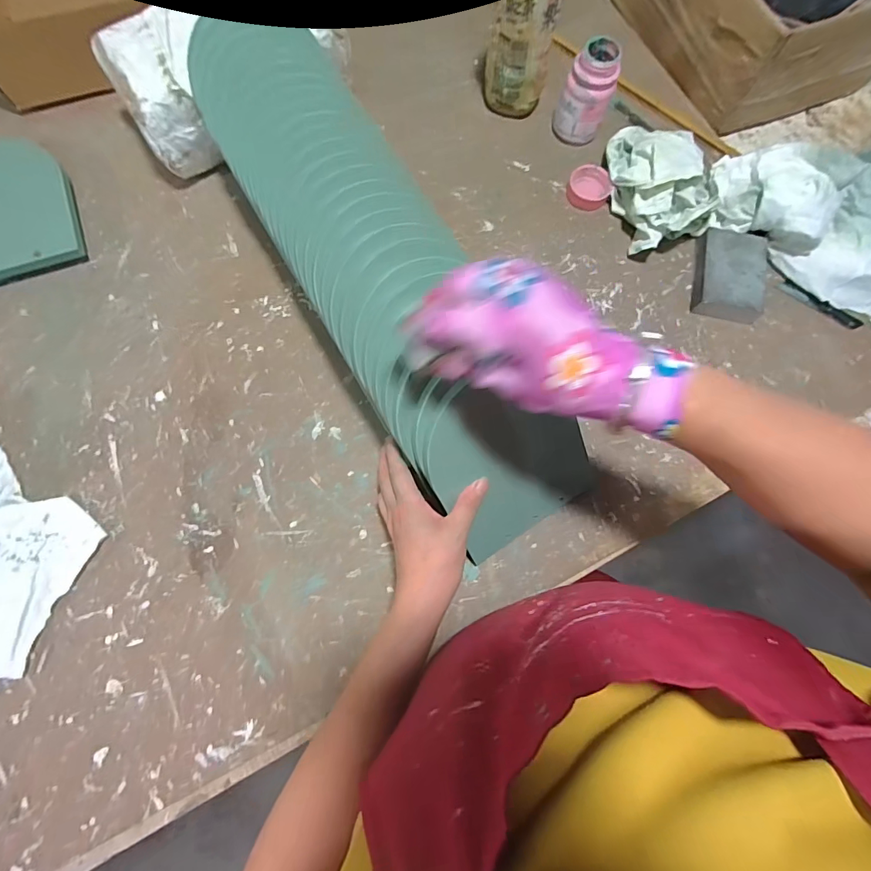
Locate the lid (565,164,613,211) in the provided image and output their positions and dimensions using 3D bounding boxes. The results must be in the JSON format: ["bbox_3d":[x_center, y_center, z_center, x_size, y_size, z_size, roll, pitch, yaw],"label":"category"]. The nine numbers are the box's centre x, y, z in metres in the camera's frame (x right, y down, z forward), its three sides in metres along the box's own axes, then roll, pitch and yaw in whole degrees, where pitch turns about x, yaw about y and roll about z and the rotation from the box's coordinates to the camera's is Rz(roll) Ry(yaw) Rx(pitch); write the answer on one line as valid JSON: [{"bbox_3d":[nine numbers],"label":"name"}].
[{"bbox_3d":[0.183,-0.297,0.512,0.048,0.014,0.051,0,77,-2],"label":"lid"}]

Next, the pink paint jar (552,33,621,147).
[{"bbox_3d":[0.177,-0.398,0.500,0.057,0.086,0.052,21,77,3],"label":"pink paint jar"}]

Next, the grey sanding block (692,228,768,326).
[{"bbox_3d":[0.332,-0.178,0.482,0.068,0.026,0.110,11,77,1],"label":"grey sanding block"}]

